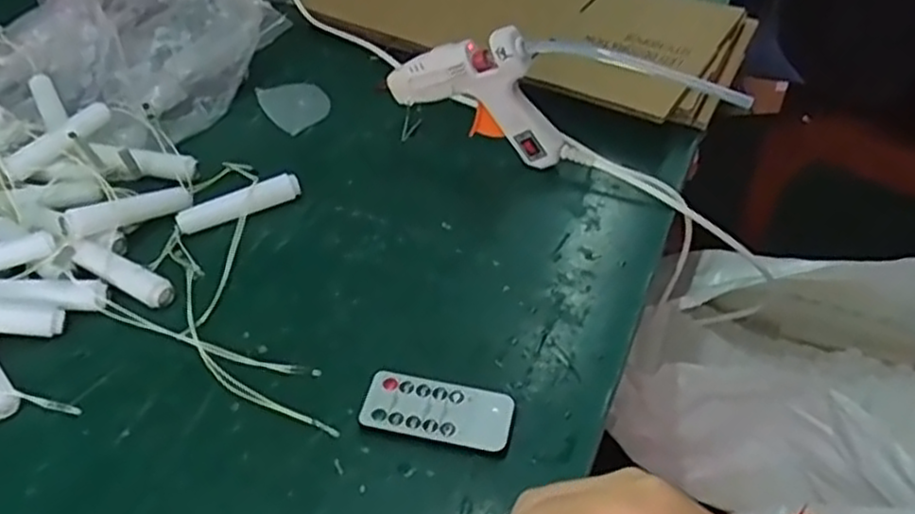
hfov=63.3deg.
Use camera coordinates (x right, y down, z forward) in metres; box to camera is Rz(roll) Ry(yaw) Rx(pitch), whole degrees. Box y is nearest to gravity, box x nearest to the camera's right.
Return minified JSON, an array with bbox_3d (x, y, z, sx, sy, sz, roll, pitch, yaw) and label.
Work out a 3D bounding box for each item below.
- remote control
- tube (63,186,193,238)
[{"bbox_3d":[-0.011,0.087,0.421,0.084,0.008,0.038,9,46,11],"label":"remote control"},{"bbox_3d":[-0.228,-0.034,0.521,0.013,0.017,0.088,33,36,30],"label":"tube"}]

